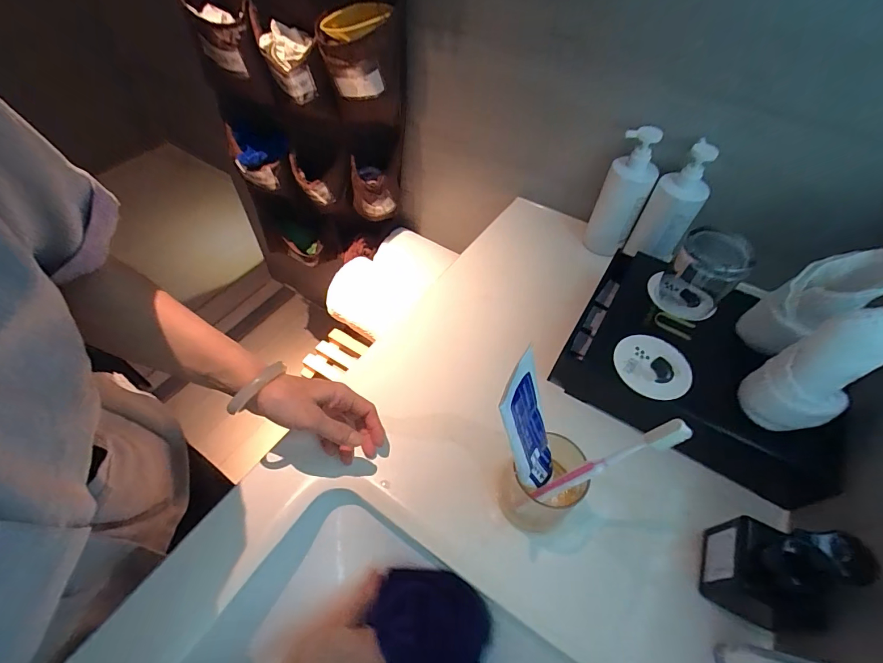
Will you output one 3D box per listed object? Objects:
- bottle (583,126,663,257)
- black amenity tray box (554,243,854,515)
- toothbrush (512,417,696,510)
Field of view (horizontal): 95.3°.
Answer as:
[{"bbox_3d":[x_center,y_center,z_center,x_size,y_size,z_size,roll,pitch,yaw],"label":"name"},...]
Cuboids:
[{"bbox_3d":[0.269,-0.205,0.600,0.065,0.180,0.059,17,55,10],"label":"bottle"},{"bbox_3d":[0.316,0.037,0.493,0.297,0.083,0.220,29,58,17],"label":"black amenity tray box"},{"bbox_3d":[0.135,0.125,0.360,0.014,0.176,0.016,20,41,-42],"label":"toothbrush"}]

